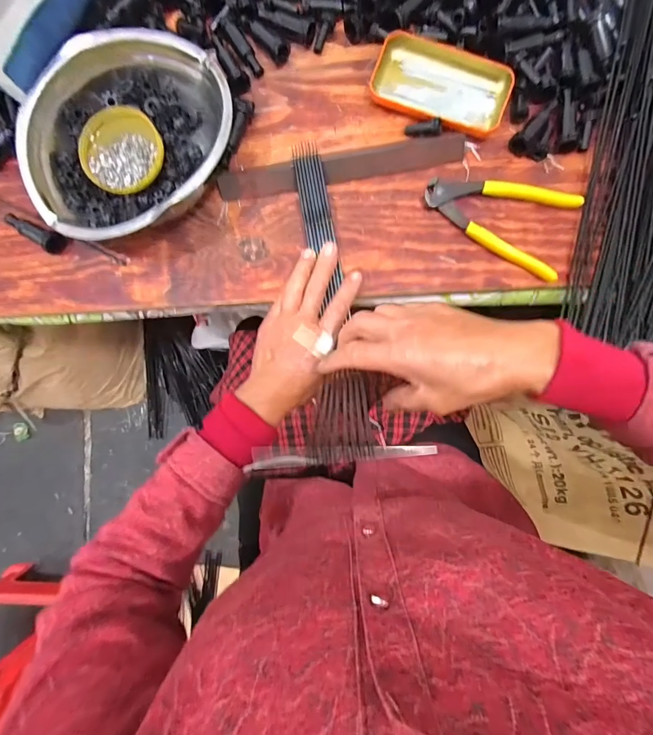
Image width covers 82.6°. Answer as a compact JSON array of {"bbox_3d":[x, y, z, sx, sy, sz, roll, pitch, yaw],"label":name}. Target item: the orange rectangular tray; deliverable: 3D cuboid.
[{"bbox_3d":[0.124,-0.306,0.405,0.145,0.021,0.084,21,88,2],"label":"orange rectangular tray"}]

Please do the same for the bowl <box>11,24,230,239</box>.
[{"bbox_3d":[-0.194,-0.225,0.379,0.192,0.062,0.202,12,88,2],"label":"bowl"}]

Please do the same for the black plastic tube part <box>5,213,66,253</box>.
[{"bbox_3d":[-0.316,-0.144,0.399,0.078,0.026,0.021,23,88,2],"label":"black plastic tube part"}]

